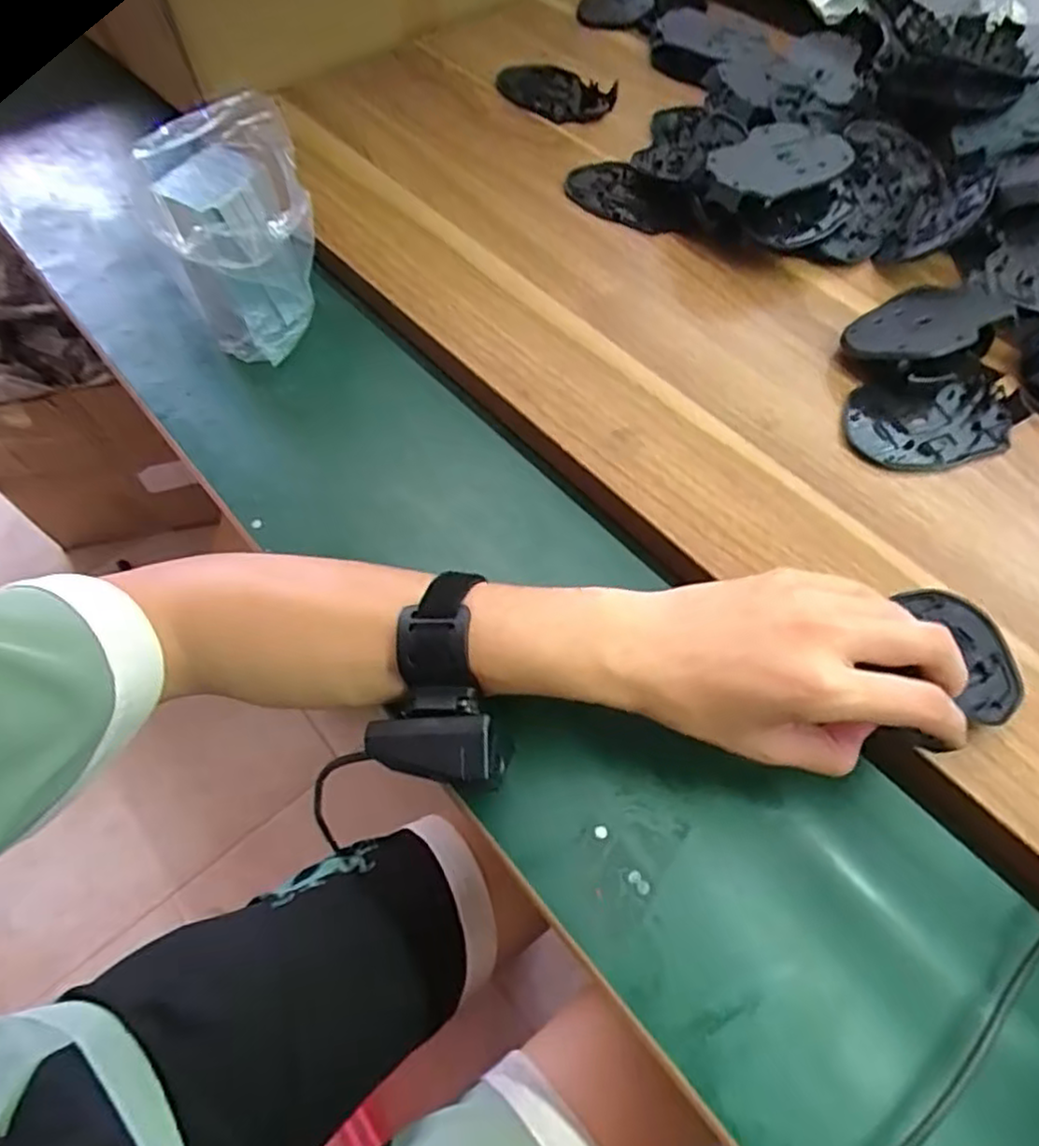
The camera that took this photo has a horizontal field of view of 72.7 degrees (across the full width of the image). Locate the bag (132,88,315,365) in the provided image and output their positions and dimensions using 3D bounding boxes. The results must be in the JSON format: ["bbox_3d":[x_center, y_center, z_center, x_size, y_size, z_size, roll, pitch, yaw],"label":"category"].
[{"bbox_3d":[-0.178,-0.210,0.456,0.098,0.136,0.073,-26,63,-14],"label":"bag"}]

